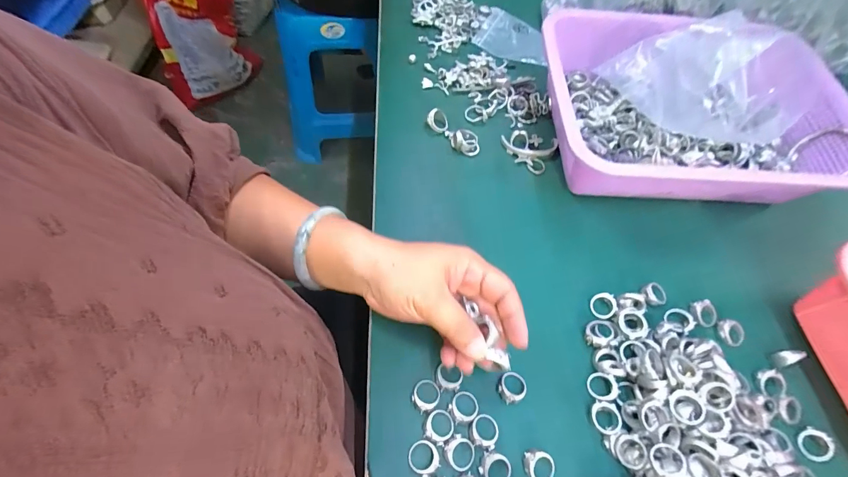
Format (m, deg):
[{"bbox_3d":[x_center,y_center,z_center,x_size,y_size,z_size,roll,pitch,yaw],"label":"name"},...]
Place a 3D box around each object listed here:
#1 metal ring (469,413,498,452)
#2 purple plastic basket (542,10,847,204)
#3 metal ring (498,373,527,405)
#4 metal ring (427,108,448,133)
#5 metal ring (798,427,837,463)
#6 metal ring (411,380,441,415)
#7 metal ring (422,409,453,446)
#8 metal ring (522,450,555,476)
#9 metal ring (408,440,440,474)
[{"bbox_3d":[0.045,0.144,0.277,0.022,0.008,0.023,1,63,-3],"label":"metal ring"},{"bbox_3d":[0.274,-0.130,0.391,0.284,0.080,0.216,3,63,-2],"label":"purple plastic basket"},{"bbox_3d":[0.071,0.118,0.293,0.023,0.010,0.021,1,63,-3],"label":"metal ring"},{"bbox_3d":[0.016,-0.132,0.412,0.022,0.006,0.026,-43,101,-2],"label":"metal ring"},{"bbox_3d":[0.311,0.164,0.293,0.023,0.006,0.024,35,85,27],"label":"metal ring"},{"bbox_3d":[0.002,0.121,0.284,0.022,0.007,0.021,1,63,-3],"label":"metal ring"},{"bbox_3d":[0.012,0.141,0.276,0.020,0.004,0.023,30,65,12],"label":"metal ring"},{"bbox_3d":[0.084,0.167,0.268,0.023,0.008,0.020,18,63,6],"label":"metal ring"},{"bbox_3d":[0.000,0.157,0.265,0.022,0.006,0.021,1,63,-3],"label":"metal ring"}]

